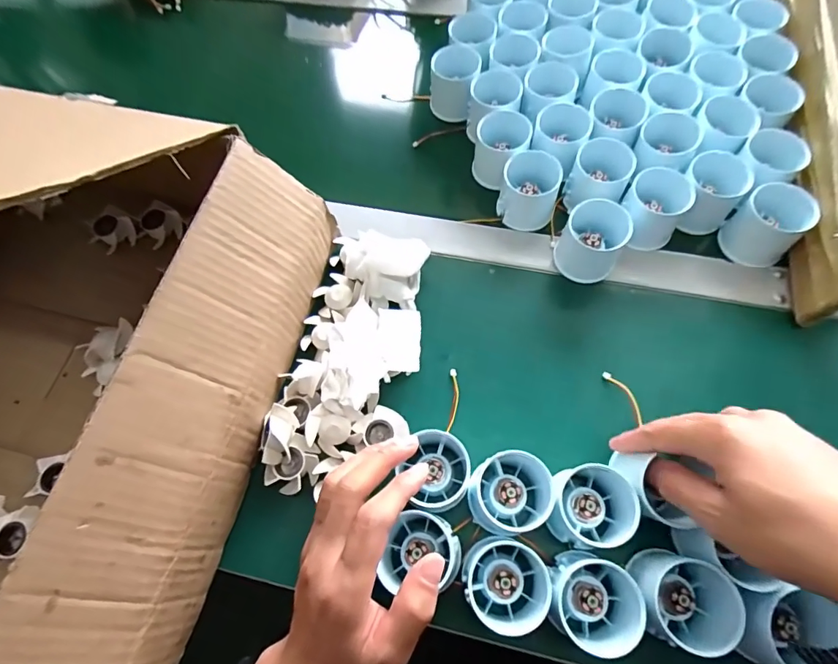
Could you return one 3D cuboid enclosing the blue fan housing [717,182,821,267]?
[{"bbox_3d":[0.300,-0.091,0.399,0.042,0.052,0.052,-40,70,-13],"label":"blue fan housing"}]

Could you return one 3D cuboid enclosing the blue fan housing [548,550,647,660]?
[{"bbox_3d":[0.115,0.175,0.298,0.056,0.043,0.055,8,67,7],"label":"blue fan housing"}]

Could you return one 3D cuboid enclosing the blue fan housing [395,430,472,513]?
[{"bbox_3d":[0.013,0.104,0.344,0.048,0.032,0.055,30,71,15],"label":"blue fan housing"}]

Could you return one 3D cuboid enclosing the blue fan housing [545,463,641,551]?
[{"bbox_3d":[0.125,0.120,0.324,0.054,0.048,0.060,13,68,9],"label":"blue fan housing"}]

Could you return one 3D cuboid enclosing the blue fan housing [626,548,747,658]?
[{"bbox_3d":[0.167,0.173,0.299,0.054,0.047,0.056,10,68,7],"label":"blue fan housing"}]

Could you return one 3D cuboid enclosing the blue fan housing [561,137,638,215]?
[{"bbox_3d":[0.168,-0.144,0.433,0.050,0.046,0.050,-1,67,3],"label":"blue fan housing"}]

